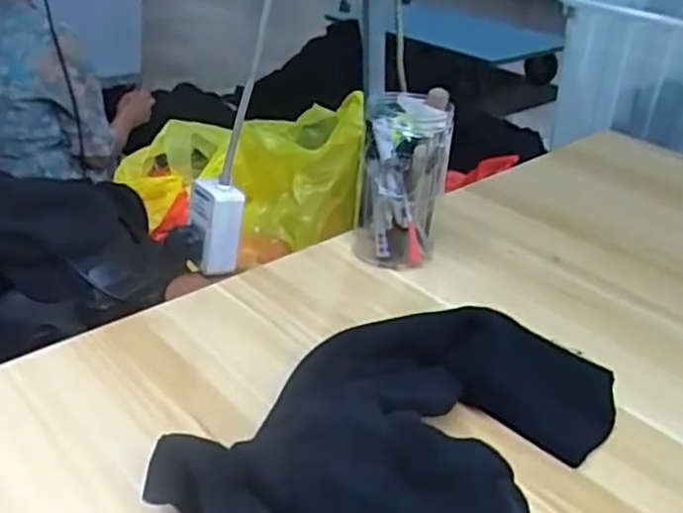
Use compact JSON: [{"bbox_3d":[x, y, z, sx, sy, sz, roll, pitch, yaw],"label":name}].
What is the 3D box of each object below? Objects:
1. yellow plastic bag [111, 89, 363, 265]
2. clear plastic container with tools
[{"bbox_3d":[-0.122,-0.112,0.932,0.389,0.170,0.225,12,29,43],"label":"yellow plastic bag"},{"bbox_3d":[0.058,-0.071,0.686,0.080,0.158,0.079,3,32,0],"label":"clear plastic container with tools"}]

